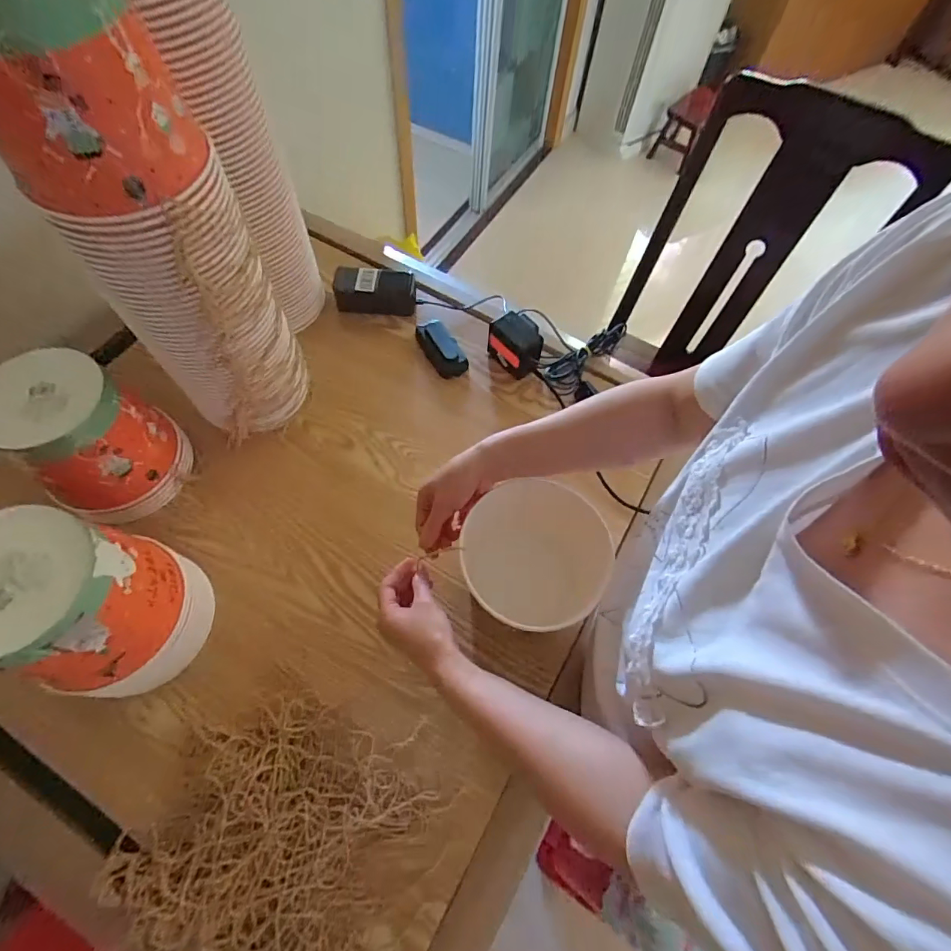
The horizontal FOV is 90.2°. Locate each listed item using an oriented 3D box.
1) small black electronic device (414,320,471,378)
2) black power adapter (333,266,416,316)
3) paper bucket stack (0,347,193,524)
[{"bbox_3d":[-0.055,-0.206,0.768,0.055,0.018,0.110,-26,67,-15],"label":"small black electronic device"},{"bbox_3d":[-0.164,-0.303,0.782,0.131,0.060,0.052,3,63,-2],"label":"black power adapter"},{"bbox_3d":[-0.454,-0.043,0.568,0.135,0.161,0.156,24,64,9],"label":"paper bucket stack"}]

